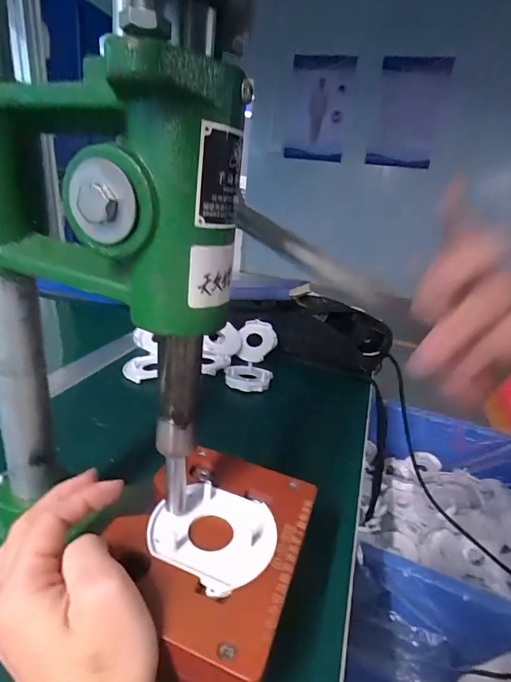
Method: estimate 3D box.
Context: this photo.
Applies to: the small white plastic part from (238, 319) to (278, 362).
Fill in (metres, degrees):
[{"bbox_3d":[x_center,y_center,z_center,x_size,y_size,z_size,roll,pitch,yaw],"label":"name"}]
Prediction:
[{"bbox_3d":[0.004,0.000,0.597,0.057,0.010,0.069,2,63,-3],"label":"small white plastic part"}]

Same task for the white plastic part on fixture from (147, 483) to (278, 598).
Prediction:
[{"bbox_3d":[-0.023,0.107,0.218,0.067,0.005,0.060,18,25,24],"label":"white plastic part on fixture"}]

